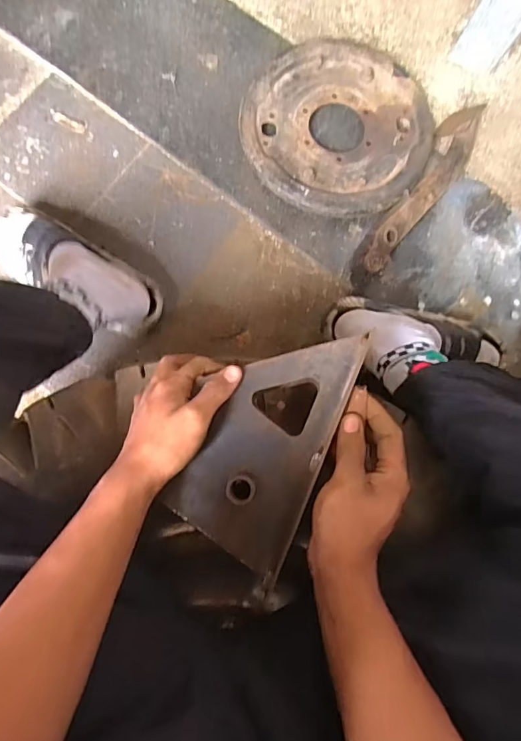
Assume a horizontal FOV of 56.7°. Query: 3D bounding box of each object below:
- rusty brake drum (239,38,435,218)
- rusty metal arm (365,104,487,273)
[{"bbox_3d":[0.123,-0.379,0.762,0.282,0.038,0.290,0,85,-4],"label":"rusty brake drum"},{"bbox_3d":[0.256,-0.277,0.748,0.069,0.051,0.322,32,84,-1],"label":"rusty metal arm"}]

